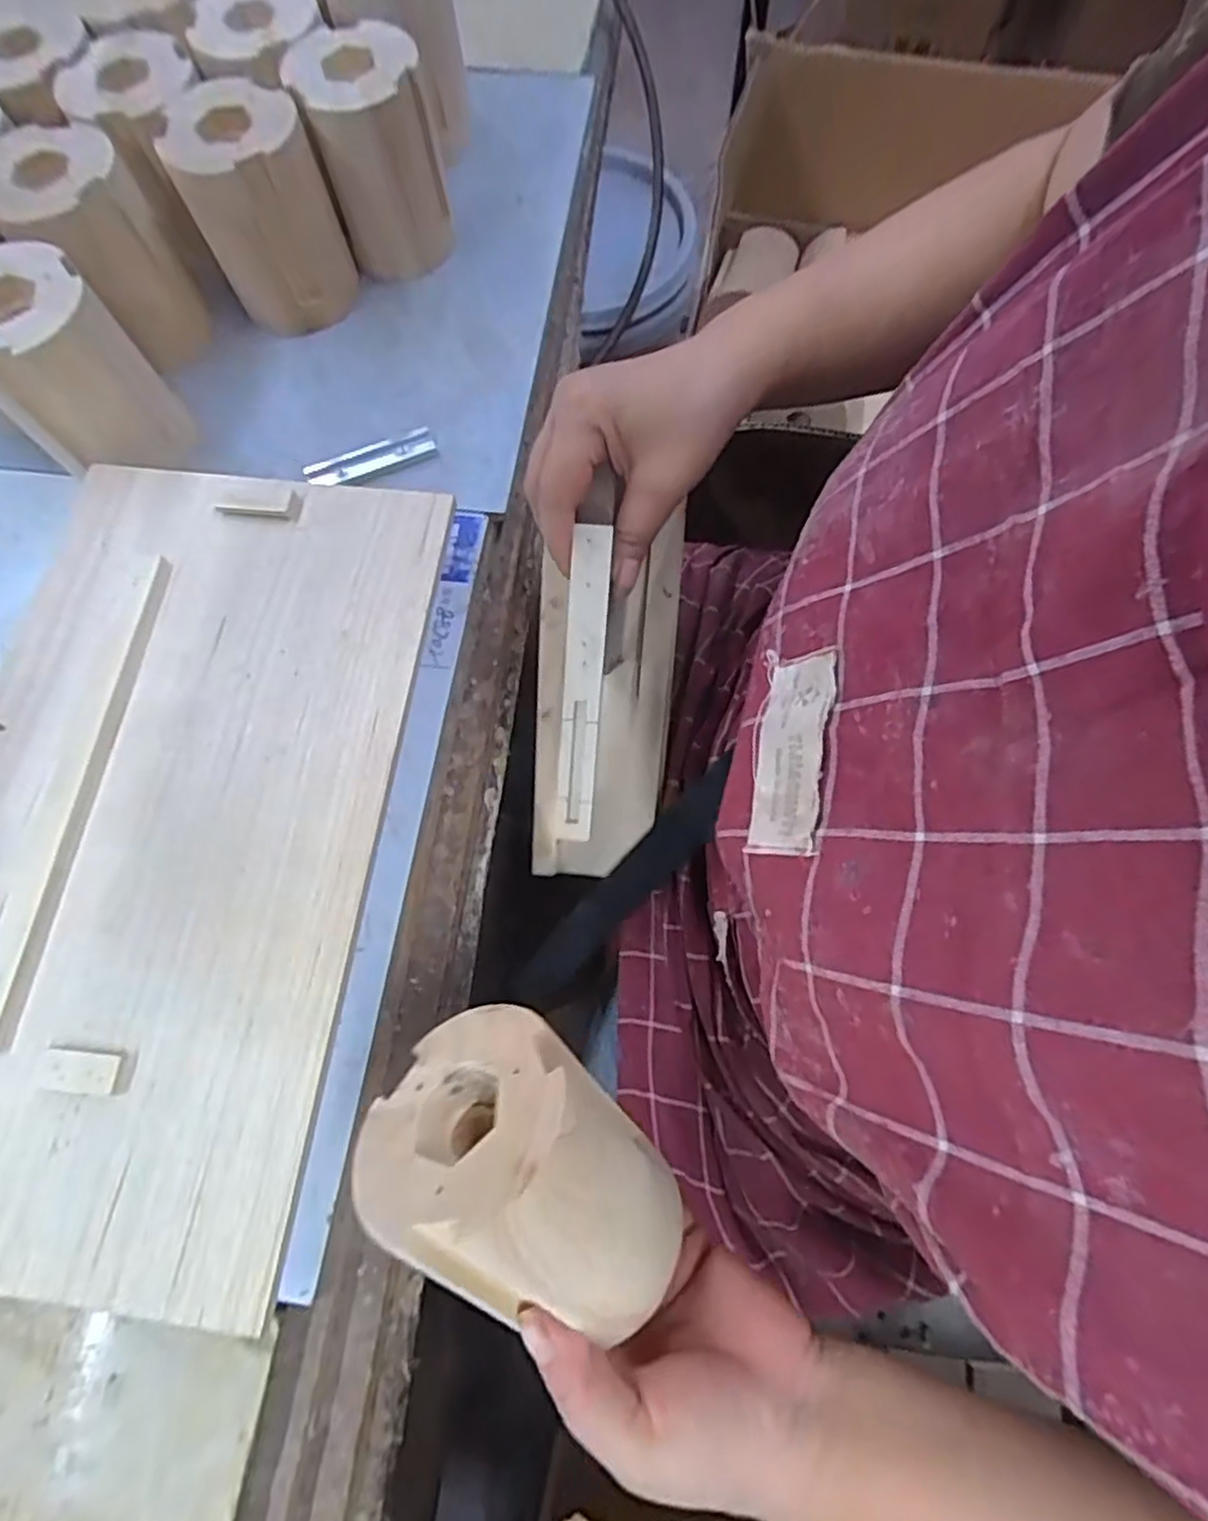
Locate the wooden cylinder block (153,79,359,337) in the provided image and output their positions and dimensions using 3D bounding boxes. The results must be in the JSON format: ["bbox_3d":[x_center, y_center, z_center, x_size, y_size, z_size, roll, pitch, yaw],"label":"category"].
[{"bbox_3d":[-0.207,-0.335,0.437,0.078,0.098,0.073,-25,73,-8],"label":"wooden cylinder block"}]

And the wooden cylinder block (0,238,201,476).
[{"bbox_3d":[-0.297,-0.213,0.401,0.076,0.102,0.086,-39,76,-12],"label":"wooden cylinder block"}]

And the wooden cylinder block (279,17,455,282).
[{"bbox_3d":[-0.142,-0.380,0.445,0.074,0.096,0.078,-15,72,-5],"label":"wooden cylinder block"}]

